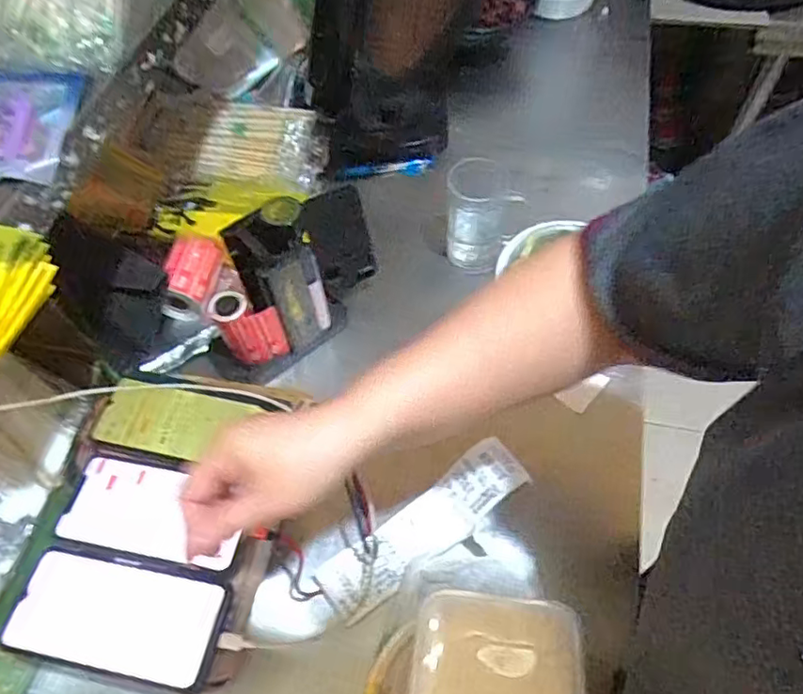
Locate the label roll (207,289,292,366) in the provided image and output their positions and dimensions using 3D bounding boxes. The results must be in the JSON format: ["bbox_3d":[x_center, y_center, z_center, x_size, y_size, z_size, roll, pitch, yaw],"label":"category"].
[{"bbox_3d":[-0.165,-0.016,0.649,0.065,0.081,0.039,18,60,15],"label":"label roll"}]

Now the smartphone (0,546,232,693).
[{"bbox_3d":[-0.217,0.204,0.456,0.159,0.012,0.077,8,58,9],"label":"smartphone"}]

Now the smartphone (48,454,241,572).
[{"bbox_3d":[-0.201,0.133,0.487,0.150,0.007,0.074,8,58,9],"label":"smartphone"}]

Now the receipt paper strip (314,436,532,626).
[{"bbox_3d":[0.021,0.167,0.563,0.213,0.036,0.059,-33,61,-16],"label":"receipt paper strip"}]

